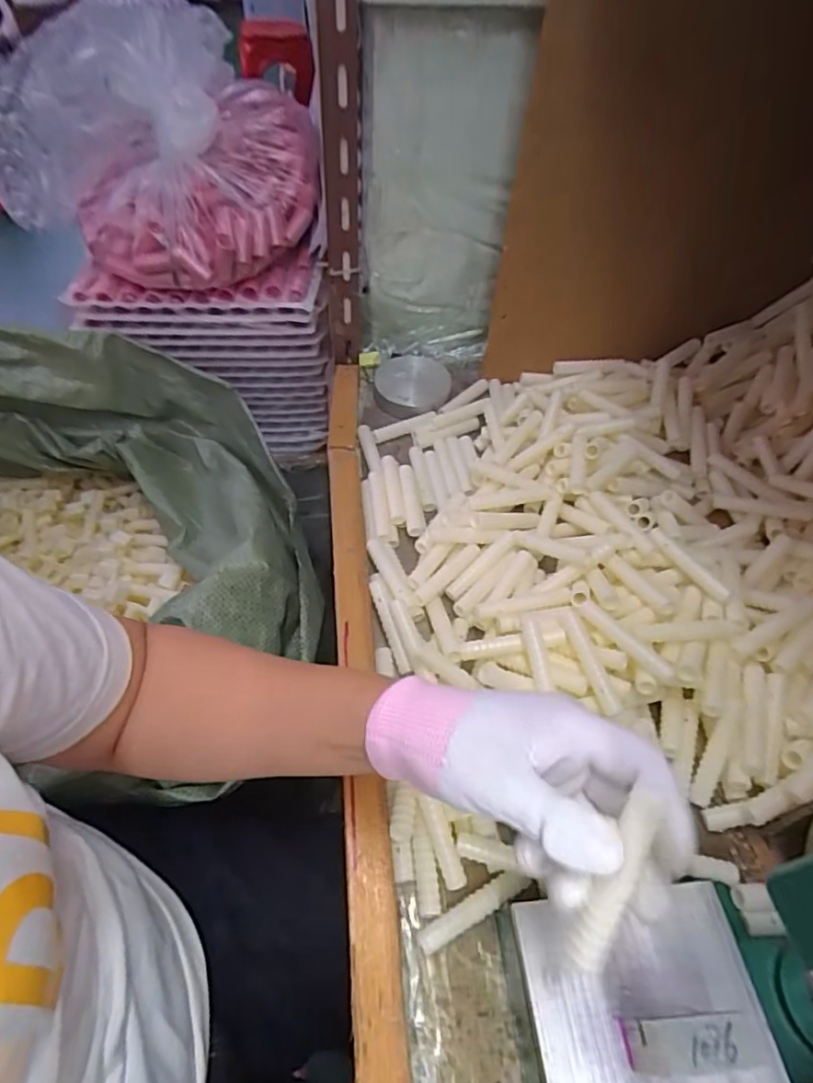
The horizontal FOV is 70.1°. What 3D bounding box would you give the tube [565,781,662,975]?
[{"bbox_3d":[0.081,0.138,0.233,0.012,0.009,0.075,20,93,12],"label":"tube"}]

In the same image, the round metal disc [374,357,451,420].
[{"bbox_3d":[0.007,-0.181,0.660,0.084,0.018,0.100,0,51,-4],"label":"round metal disc"}]

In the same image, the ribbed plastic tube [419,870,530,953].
[{"bbox_3d":[0.041,0.228,0.356,0.073,0.017,0.013,-22,56,-20],"label":"ribbed plastic tube"}]

